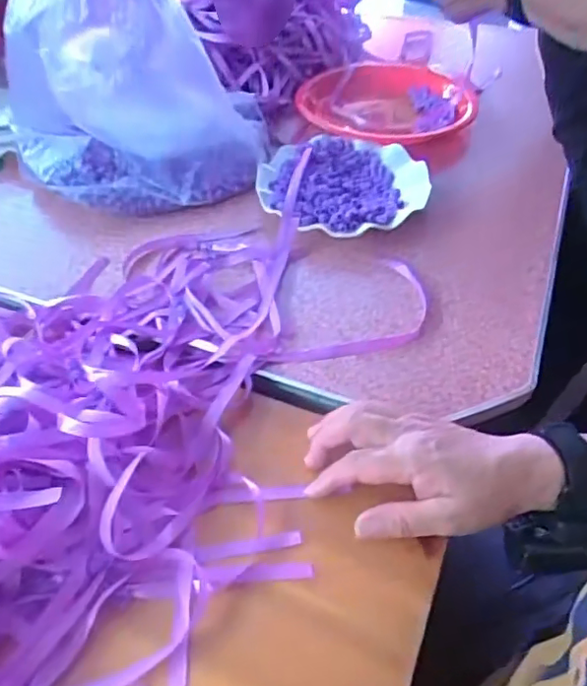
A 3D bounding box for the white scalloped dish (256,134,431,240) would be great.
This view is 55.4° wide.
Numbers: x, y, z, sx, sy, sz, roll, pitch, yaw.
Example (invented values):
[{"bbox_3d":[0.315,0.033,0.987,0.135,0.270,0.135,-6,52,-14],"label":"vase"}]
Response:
[{"bbox_3d":[0.056,-0.174,0.612,0.183,0.029,0.170,-1,48,1],"label":"white scalloped dish"}]

